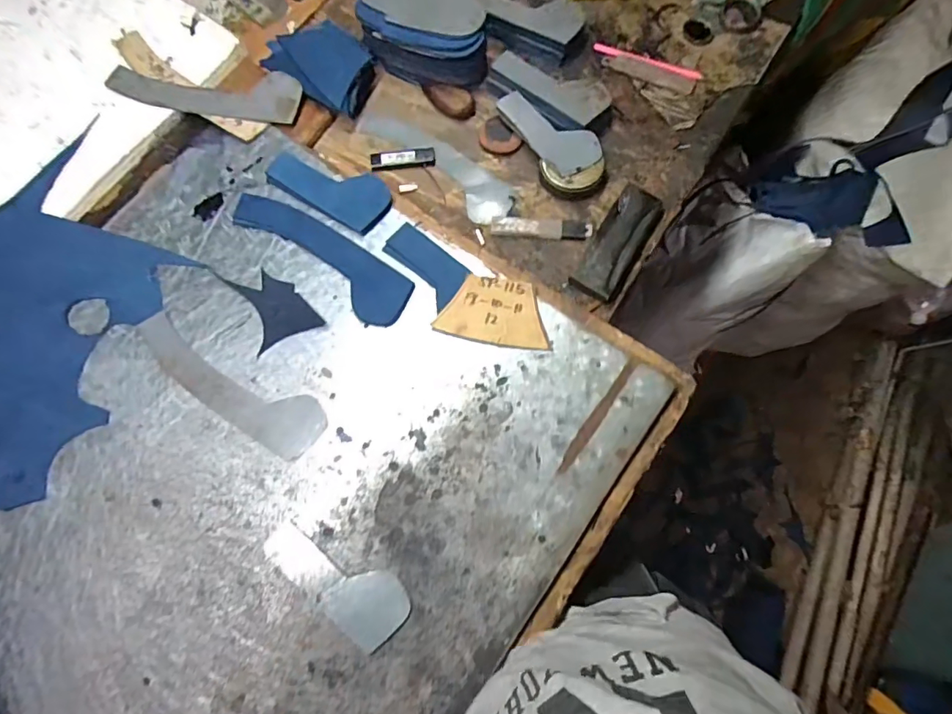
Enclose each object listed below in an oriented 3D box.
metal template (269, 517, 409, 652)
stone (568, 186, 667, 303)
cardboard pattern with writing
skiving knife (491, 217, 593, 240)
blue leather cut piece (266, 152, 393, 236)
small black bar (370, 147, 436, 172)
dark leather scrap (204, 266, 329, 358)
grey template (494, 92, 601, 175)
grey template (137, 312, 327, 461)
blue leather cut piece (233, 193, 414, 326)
[{"bbox_3d":[-0.130,0.206,0.456,0.143,0.005,0.059,39,79,6],"label":"metal template"},{"bbox_3d":[0.169,-0.136,0.573,0.054,0.028,0.156,32,79,5],"label":"stone"},{"bbox_3d":[0.021,-0.051,0.523,0.114,0.004,0.073,8,78,3],"label":"cardboard pattern with writing"},{"bbox_3d":[0.078,-0.153,0.580,0.117,0.005,0.024,4,81,1],"label":"skiving knife"},{"bbox_3d":[-0.171,-0.200,0.567,0.150,0.006,0.065,30,80,8],"label":"blue leather cut piece"},{"bbox_3d":[-0.091,-0.247,0.608,0.079,0.006,0.026,-10,78,-4],"label":"small black bar"},{"bbox_3d":[-0.228,-0.064,0.536,0.075,0.004,0.106,-29,80,-8],"label":"dark leather scrap"},{"bbox_3d":[0.087,-0.274,0.589,0.135,0.007,0.059,43,94,8],"label":"grey template"},{"bbox_3d":[-0.261,0.028,0.510,0.225,0.006,0.061,30,78,5],"label":"grey template"},{"bbox_3d":[-0.177,-0.115,0.549,0.236,0.004,0.061,33,77,11],"label":"blue leather cut piece"}]

